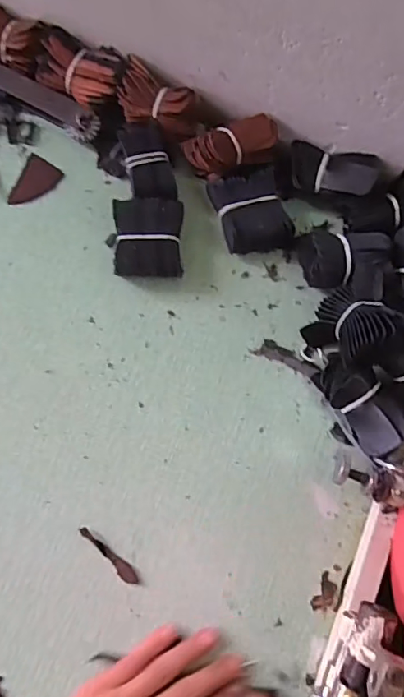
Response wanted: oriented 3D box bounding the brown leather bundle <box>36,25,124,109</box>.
[{"bbox_3d":[-0.111,-0.256,0.461,0.078,0.030,0.049,18,81,0],"label":"brown leather bundle"}]

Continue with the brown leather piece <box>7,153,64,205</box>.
[{"bbox_3d":[-0.159,-0.155,0.475,0.036,0.004,0.052,33,82,2],"label":"brown leather piece"}]

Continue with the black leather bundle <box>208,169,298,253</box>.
[{"bbox_3d":[0.047,-0.123,0.462,0.064,0.033,0.068,-14,83,-5],"label":"black leather bundle"}]

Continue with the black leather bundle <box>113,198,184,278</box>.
[{"bbox_3d":[-0.048,-0.098,0.457,0.059,0.029,0.068,0,82,-3],"label":"black leather bundle"}]

